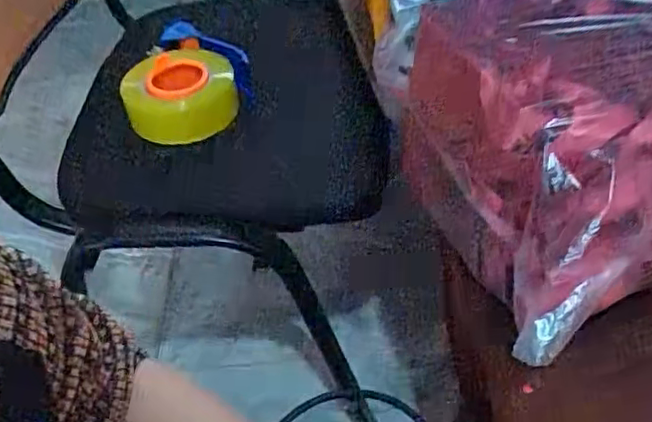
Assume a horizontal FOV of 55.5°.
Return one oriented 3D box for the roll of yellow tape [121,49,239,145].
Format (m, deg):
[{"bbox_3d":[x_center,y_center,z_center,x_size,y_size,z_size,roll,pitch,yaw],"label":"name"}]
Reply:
[{"bbox_3d":[-0.170,-0.137,0.726,0.126,0.074,0.126,-3,45,3],"label":"roll of yellow tape"}]

